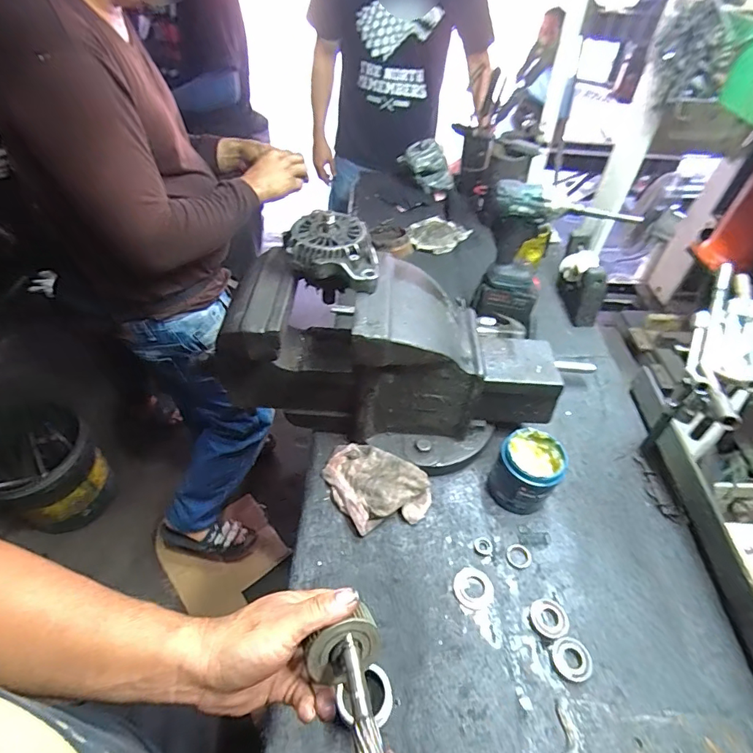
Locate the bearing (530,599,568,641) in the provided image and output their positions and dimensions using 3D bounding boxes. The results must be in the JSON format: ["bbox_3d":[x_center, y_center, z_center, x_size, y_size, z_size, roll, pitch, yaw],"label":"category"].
[{"bbox_3d":[0.224,0.314,0.595,0.046,0.010,0.046,2,46,-2],"label":"bearing"}]

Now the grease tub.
[{"bbox_3d":[0.228,0.146,0.698,0.087,0.101,0.093,2,46,-2],"label":"grease tub"}]

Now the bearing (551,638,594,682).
[{"bbox_3d":[0.240,0.347,0.563,0.045,0.009,0.045,2,46,-2],"label":"bearing"}]

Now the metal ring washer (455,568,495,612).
[{"bbox_3d":[0.131,0.286,0.619,0.051,0.006,0.054,2,46,-2],"label":"metal ring washer"}]

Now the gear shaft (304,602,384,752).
[{"bbox_3d":[-0.013,0.254,0.333,0.057,0.055,0.138,-9,32,-12],"label":"gear shaft"}]

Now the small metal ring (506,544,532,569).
[{"bbox_3d":[0.201,0.254,0.649,0.032,0.009,0.032,2,46,-2],"label":"small metal ring"}]

